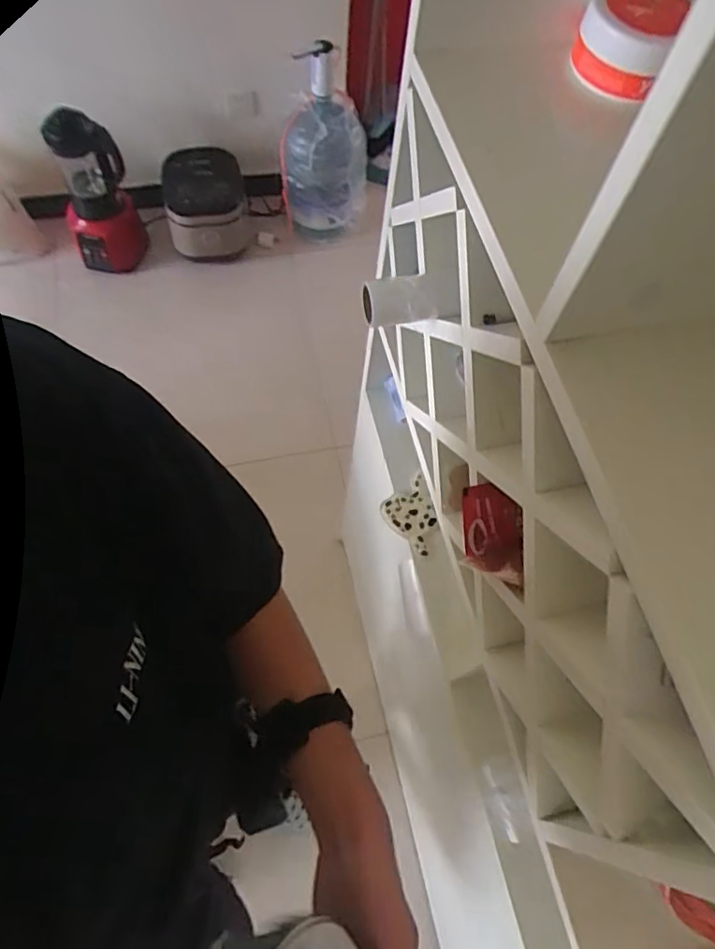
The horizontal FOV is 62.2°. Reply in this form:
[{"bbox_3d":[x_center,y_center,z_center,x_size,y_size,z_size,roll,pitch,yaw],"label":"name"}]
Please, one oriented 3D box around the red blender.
[{"bbox_3d":[-0.727,-0.778,1.632,0.197,0.462,0.175,-23,68,-13],"label":"red blender"}]

